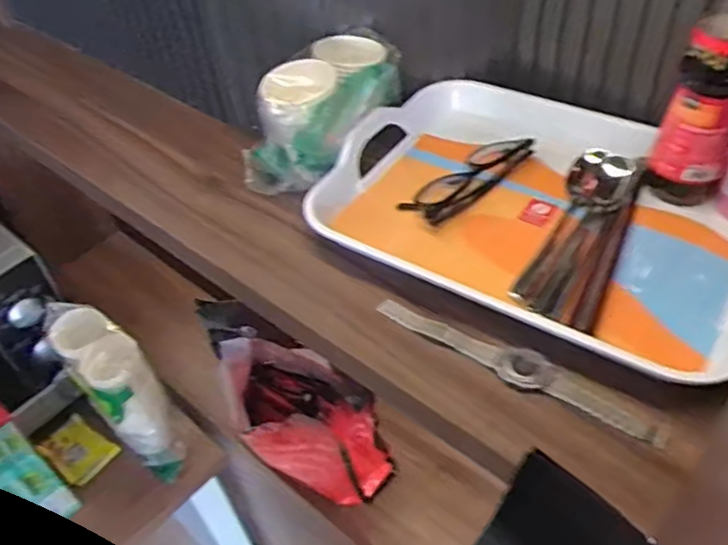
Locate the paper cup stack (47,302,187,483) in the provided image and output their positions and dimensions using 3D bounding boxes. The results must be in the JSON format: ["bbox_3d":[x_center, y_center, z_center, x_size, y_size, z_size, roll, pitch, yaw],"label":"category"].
[{"bbox_3d":[-0.319,0.151,0.846,0.070,0.214,0.160,-35,52,-25],"label":"paper cup stack"}]

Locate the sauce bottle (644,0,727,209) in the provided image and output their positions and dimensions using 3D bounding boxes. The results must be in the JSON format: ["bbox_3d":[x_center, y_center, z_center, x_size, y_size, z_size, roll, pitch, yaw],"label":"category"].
[{"bbox_3d":[0.269,-0.147,0.493,0.053,0.191,0.050,25,53,27],"label":"sauce bottle"}]

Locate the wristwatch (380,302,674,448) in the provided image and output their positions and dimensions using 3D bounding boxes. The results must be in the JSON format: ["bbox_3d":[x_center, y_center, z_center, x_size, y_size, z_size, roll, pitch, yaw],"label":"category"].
[{"bbox_3d":[0.101,0.062,0.456,0.213,0.010,0.030,26,54,28],"label":"wristwatch"}]

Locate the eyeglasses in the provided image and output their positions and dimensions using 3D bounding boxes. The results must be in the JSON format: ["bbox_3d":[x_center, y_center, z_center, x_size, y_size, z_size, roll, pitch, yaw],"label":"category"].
[{"bbox_3d":[0.094,-0.086,0.580,0.137,0.019,0.047,-37,53,-27],"label":"eyeglasses"}]

